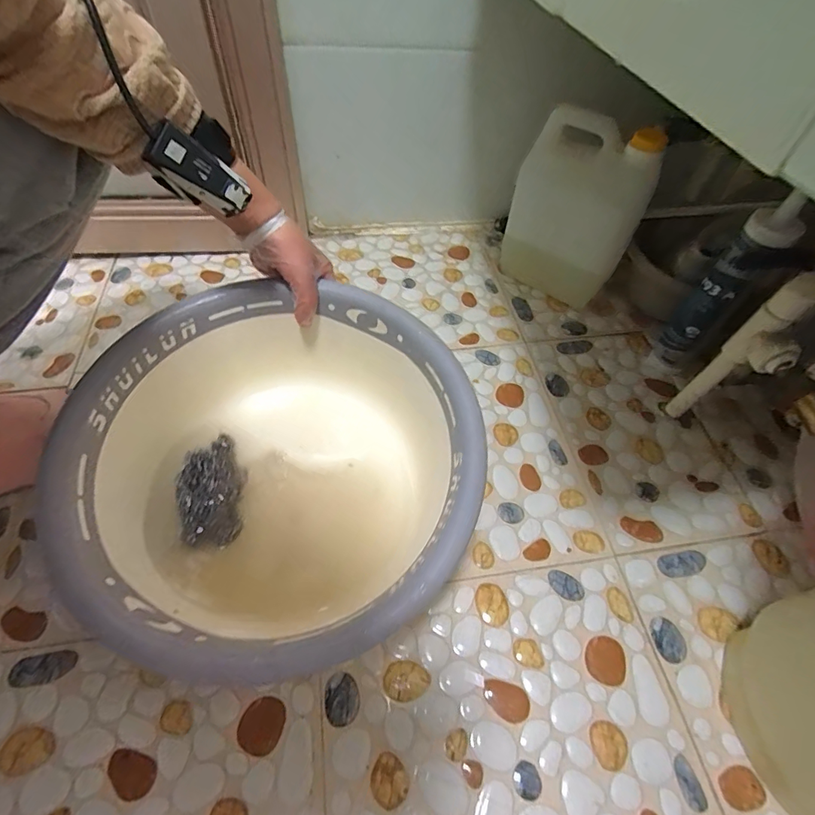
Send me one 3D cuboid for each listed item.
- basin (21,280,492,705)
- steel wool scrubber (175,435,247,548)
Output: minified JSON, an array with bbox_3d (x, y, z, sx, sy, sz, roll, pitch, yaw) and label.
[{"bbox_3d":[-0.111,0.051,0.399,0.319,0.131,0.334,1,55,-2],"label":"basin"},{"bbox_3d":[-0.191,0.077,0.430,0.055,0.029,0.117,-6,55,-7],"label":"steel wool scrubber"}]

